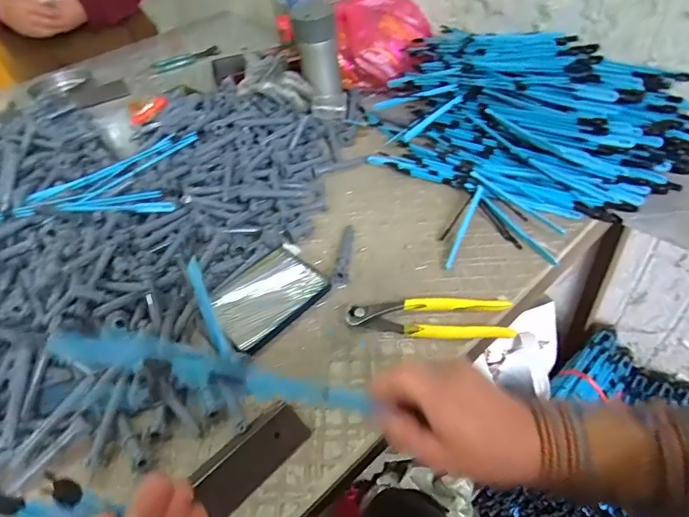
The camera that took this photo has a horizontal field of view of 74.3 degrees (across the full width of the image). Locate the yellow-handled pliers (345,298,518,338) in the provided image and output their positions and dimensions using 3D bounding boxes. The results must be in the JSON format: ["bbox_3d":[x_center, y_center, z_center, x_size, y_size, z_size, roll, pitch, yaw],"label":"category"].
[{"bbox_3d":[0.086,0.060,0.468,0.163,0.015,0.047,1,45,9],"label":"yellow-handled pliers"}]

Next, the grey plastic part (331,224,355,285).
[{"bbox_3d":[0.002,-0.009,0.554,0.018,0.013,0.107,3,45,10],"label":"grey plastic part"}]

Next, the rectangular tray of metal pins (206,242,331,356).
[{"bbox_3d":[-0.089,0.041,0.519,0.098,0.009,0.130,31,56,33],"label":"rectangular tray of metal pins"}]

